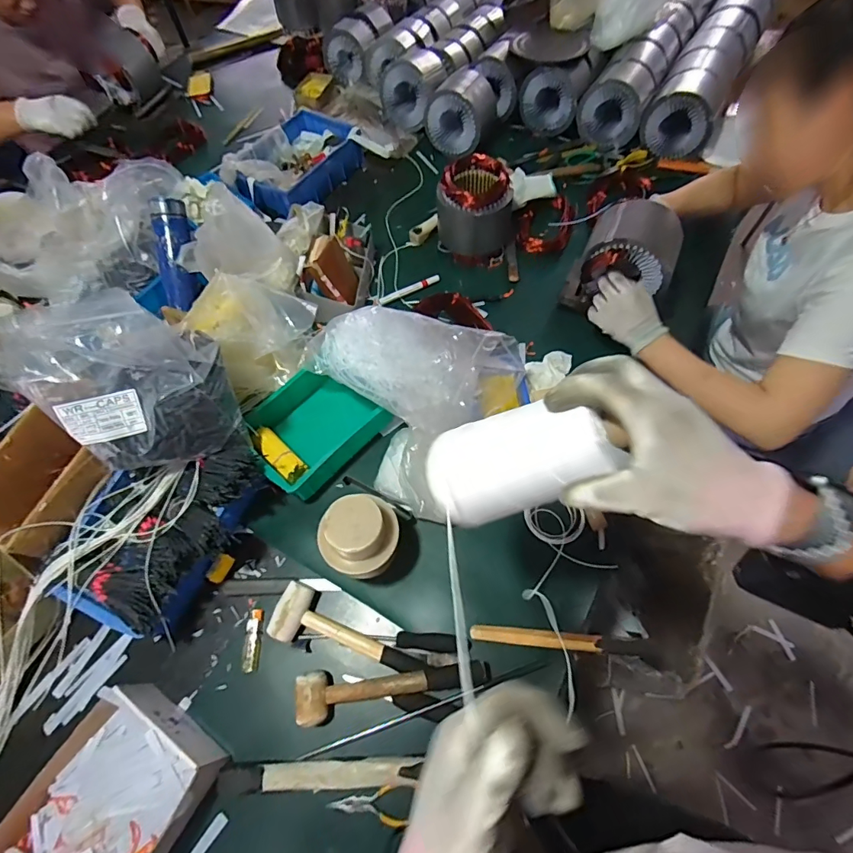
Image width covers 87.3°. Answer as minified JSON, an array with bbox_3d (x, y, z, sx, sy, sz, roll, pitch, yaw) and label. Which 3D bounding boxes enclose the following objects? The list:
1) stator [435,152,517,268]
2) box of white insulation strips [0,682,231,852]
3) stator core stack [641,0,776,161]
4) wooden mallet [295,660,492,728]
[{"bbox_3d":[0.110,-0.464,0.963,0.155,0.157,0.148,23,67,14],"label":"stator"},{"bbox_3d":[-0.398,0.484,0.553,0.184,0.078,0.242,28,68,16],"label":"box of white insulation strips"},{"bbox_3d":[0.788,-1.027,1.200,0.155,0.124,0.815,26,68,15],"label":"stator core stack"},{"bbox_3d":[-0.045,0.356,0.611,0.261,0.036,0.058,-7,63,0],"label":"wooden mallet"}]

